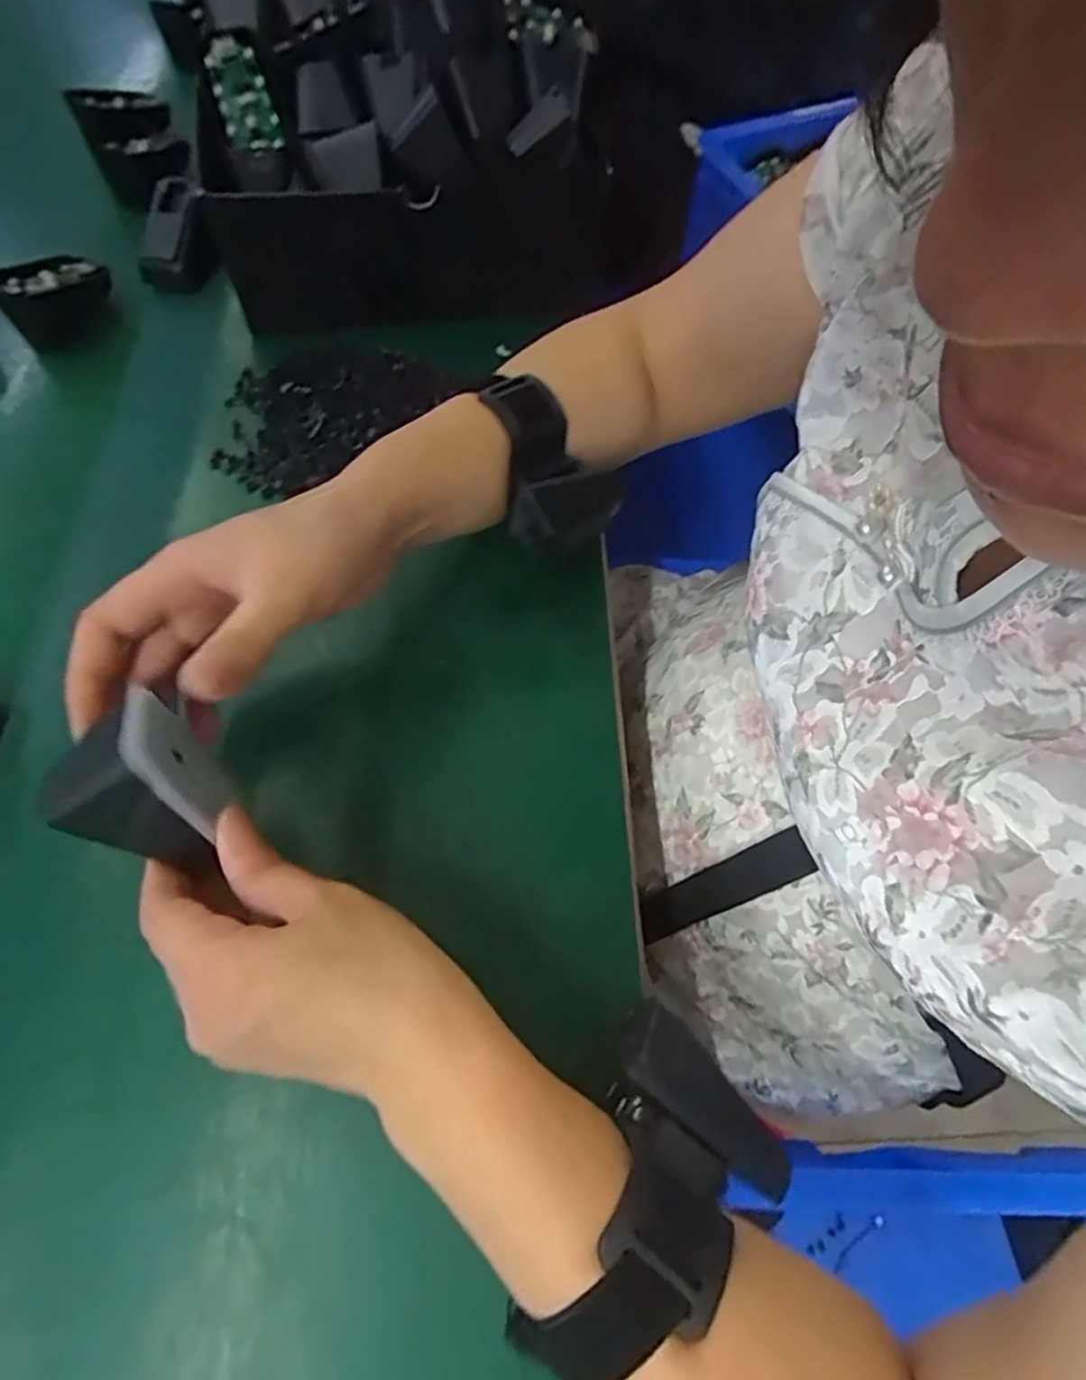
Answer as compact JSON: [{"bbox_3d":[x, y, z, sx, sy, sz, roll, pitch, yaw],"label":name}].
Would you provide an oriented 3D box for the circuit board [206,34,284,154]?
[{"bbox_3d":[-0.192,-0.380,0.429,0.034,0.060,0.010,-29,36,-23],"label":"circuit board"}]

